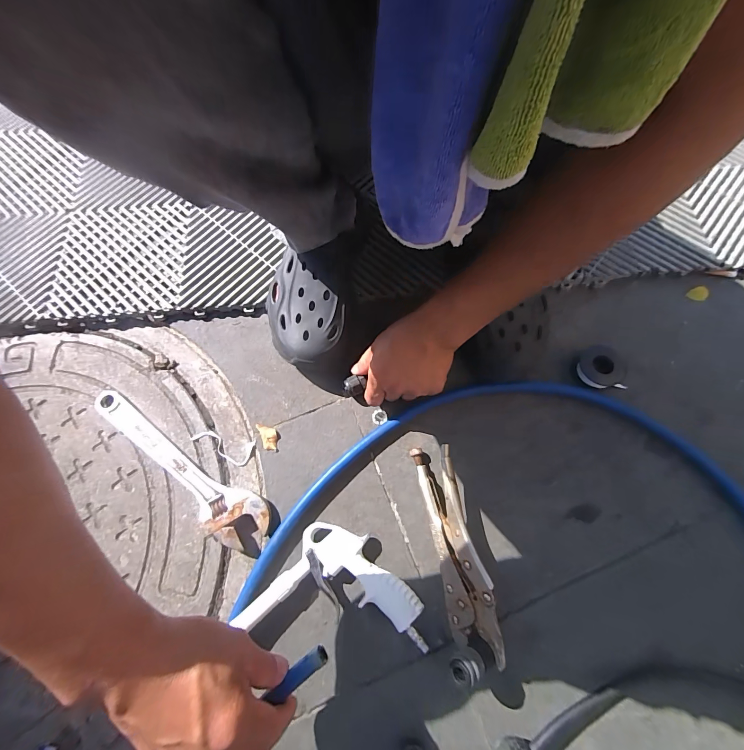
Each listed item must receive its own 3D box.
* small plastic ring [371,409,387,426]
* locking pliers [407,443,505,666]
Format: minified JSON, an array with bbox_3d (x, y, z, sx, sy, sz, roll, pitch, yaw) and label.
[{"bbox_3d":[0.010,0.056,0.465,0.020,0.010,0.020,0,71,0],"label":"small plastic ring"},{"bbox_3d":[0.094,0.190,0.394,0.060,0.017,0.210,-26,67,35],"label":"locking pliers"}]

